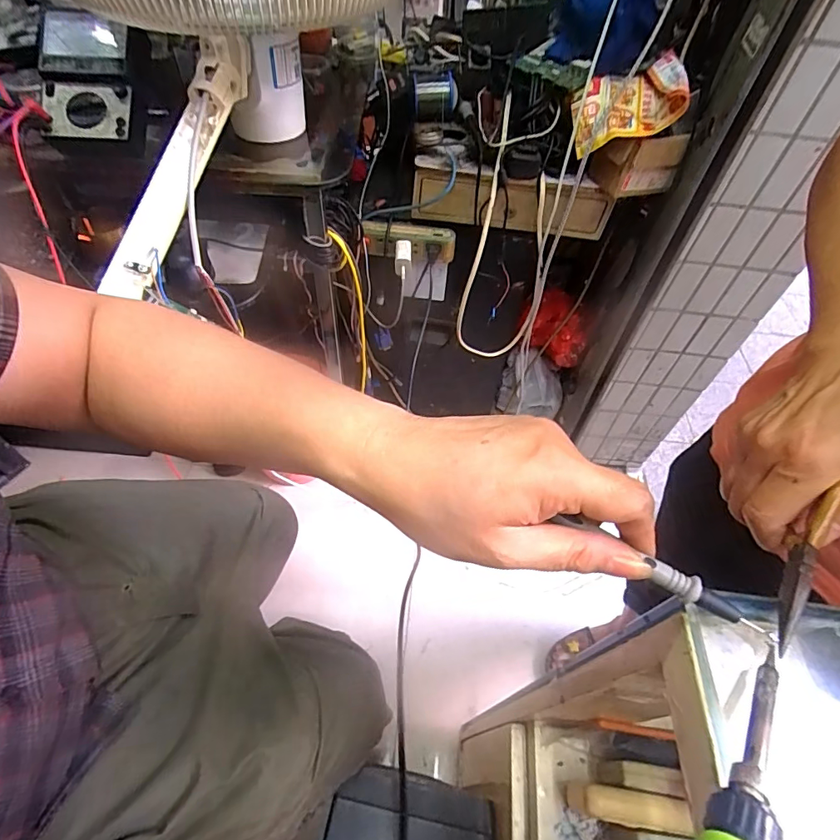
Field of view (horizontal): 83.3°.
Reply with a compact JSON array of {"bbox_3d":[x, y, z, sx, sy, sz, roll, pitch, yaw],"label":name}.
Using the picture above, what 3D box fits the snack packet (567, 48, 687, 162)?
[{"bbox_3d":[0.309,-0.477,0.711,0.143,0.091,0.145,15,53,8],"label":"snack packet"}]

